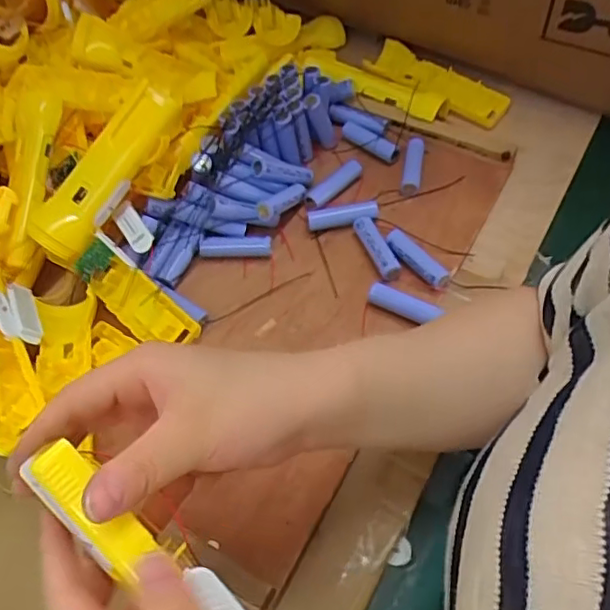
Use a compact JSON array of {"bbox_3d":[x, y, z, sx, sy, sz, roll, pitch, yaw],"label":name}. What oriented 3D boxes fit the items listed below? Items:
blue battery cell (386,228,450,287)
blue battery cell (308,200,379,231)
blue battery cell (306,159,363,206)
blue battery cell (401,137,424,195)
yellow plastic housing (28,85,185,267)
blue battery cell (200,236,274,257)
[{"bbox_3d":[0.099,-0.042,0.535,0.020,0.017,0.067,-37,60,-19],"label":"blue battery cell"},{"bbox_3d":[0.036,-0.083,0.564,0.066,0.023,0.017,-7,55,0],"label":"blue battery cell"},{"bbox_3d":[0.029,-0.117,0.580,0.067,0.019,0.017,-40,61,-20],"label":"blue battery cell"},{"bbox_3d":[0.109,-0.139,0.606,0.018,0.015,0.076,7,57,10],"label":"blue battery cell"},{"bbox_3d":[-0.167,-0.118,0.512,0.046,0.039,0.176,32,83,24],"label":"yellow plastic housing"},{"bbox_3d":[-0.062,-0.053,0.544,0.062,0.019,0.018,-3,55,3],"label":"blue battery cell"}]

